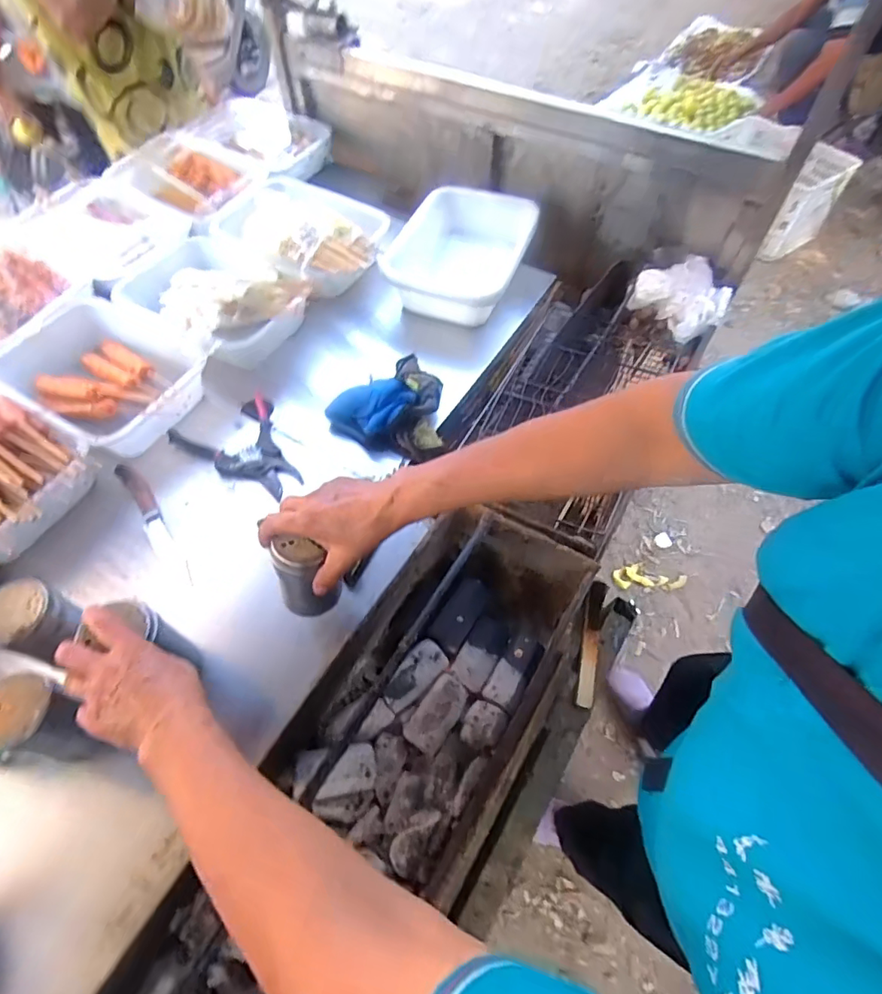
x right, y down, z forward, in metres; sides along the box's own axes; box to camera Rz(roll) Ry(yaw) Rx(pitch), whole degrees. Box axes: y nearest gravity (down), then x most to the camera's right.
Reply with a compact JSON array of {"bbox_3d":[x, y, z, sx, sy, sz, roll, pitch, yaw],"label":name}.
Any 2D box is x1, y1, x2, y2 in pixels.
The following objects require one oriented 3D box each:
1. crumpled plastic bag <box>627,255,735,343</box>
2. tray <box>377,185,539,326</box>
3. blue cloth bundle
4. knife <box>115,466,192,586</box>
[{"bbox_3d":[0.407,-0.342,0.890,0.121,0.065,0.152,-40,68,-20],"label":"crumpled plastic bag"},{"bbox_3d":[0.029,-0.418,0.912,0.200,0.087,0.275,21,62,11],"label":"tray"},{"bbox_3d":[-0.064,-0.128,0.763,0.160,0.078,0.159,0,60,0],"label":"blue cloth bundle"},{"bbox_3d":[-0.376,0.031,0.685,0.024,0.015,0.199,-32,65,-17],"label":"knife"}]

